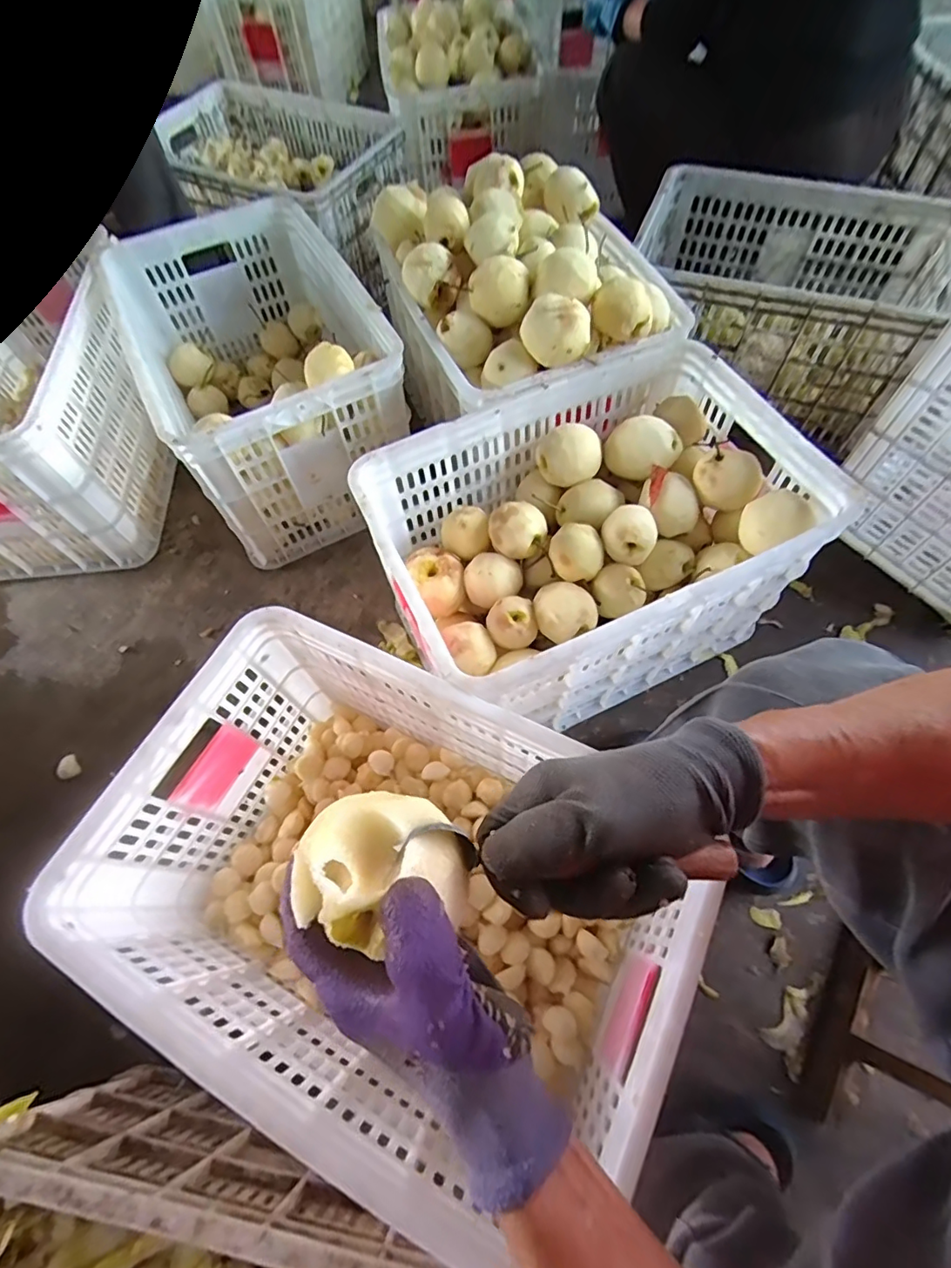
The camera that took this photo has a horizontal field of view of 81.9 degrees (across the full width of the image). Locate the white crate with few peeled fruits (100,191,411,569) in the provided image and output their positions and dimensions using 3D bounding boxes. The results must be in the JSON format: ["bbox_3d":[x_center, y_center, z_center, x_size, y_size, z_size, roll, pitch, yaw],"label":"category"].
[{"bbox_3d":[-0.361,-0.444,0.976,0.339,0.303,0.517,-27,65,-11],"label":"white crate with few peeled fruits"}]

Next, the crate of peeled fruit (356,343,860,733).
[{"bbox_3d":[0.144,-0.113,0.771,0.512,0.284,0.360,-24,65,-10],"label":"crate of peeled fruit"}]

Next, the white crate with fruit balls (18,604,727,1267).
[{"bbox_3d":[-0.102,0.248,0.578,0.478,0.250,0.363,24,66,13],"label":"white crate with fruit balls"}]

